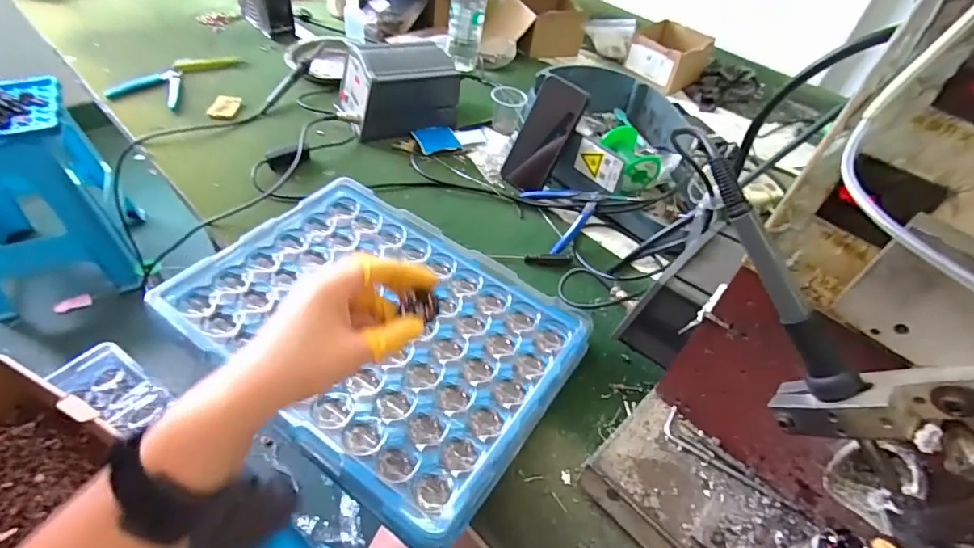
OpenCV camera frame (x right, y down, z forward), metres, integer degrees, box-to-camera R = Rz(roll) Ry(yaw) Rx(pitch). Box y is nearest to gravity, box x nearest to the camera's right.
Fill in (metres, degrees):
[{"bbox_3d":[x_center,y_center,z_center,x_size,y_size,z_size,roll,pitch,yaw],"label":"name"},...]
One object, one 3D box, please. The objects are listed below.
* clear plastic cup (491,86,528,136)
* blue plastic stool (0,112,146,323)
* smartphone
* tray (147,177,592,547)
[{"bbox_3d":[0.034,-0.277,0.829,0.058,0.057,0.068,10,46,2],"label":"clear plastic cup"},{"bbox_3d":[-1.232,-0.195,1.331,0.353,0.428,0.362,-14,50,-20],"label":"blue plastic stool"},{"bbox_3d":[0.080,-0.196,0.707,0.077,0.158,0.012,38,26,21],"label":"smartphone"},{"bbox_3d":[-0.115,0.054,0.518,0.386,0.039,0.282,30,50,19],"label":"tray"}]

